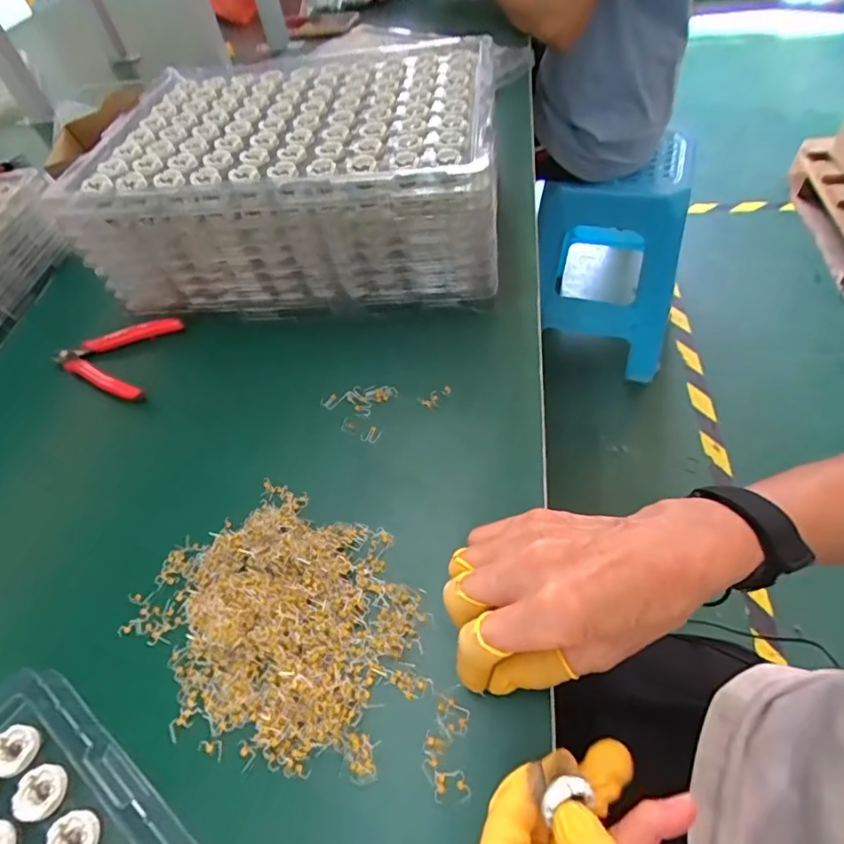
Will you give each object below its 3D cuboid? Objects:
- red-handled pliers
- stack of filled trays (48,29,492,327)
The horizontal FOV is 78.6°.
[{"bbox_3d":[-0.278,-0.059,0.458,0.104,0.017,0.087,3,53,9],"label":"red-handled pliers"},{"bbox_3d":[-0.105,-0.231,0.493,0.349,0.136,0.247,0,53,7],"label":"stack of filled trays"}]

